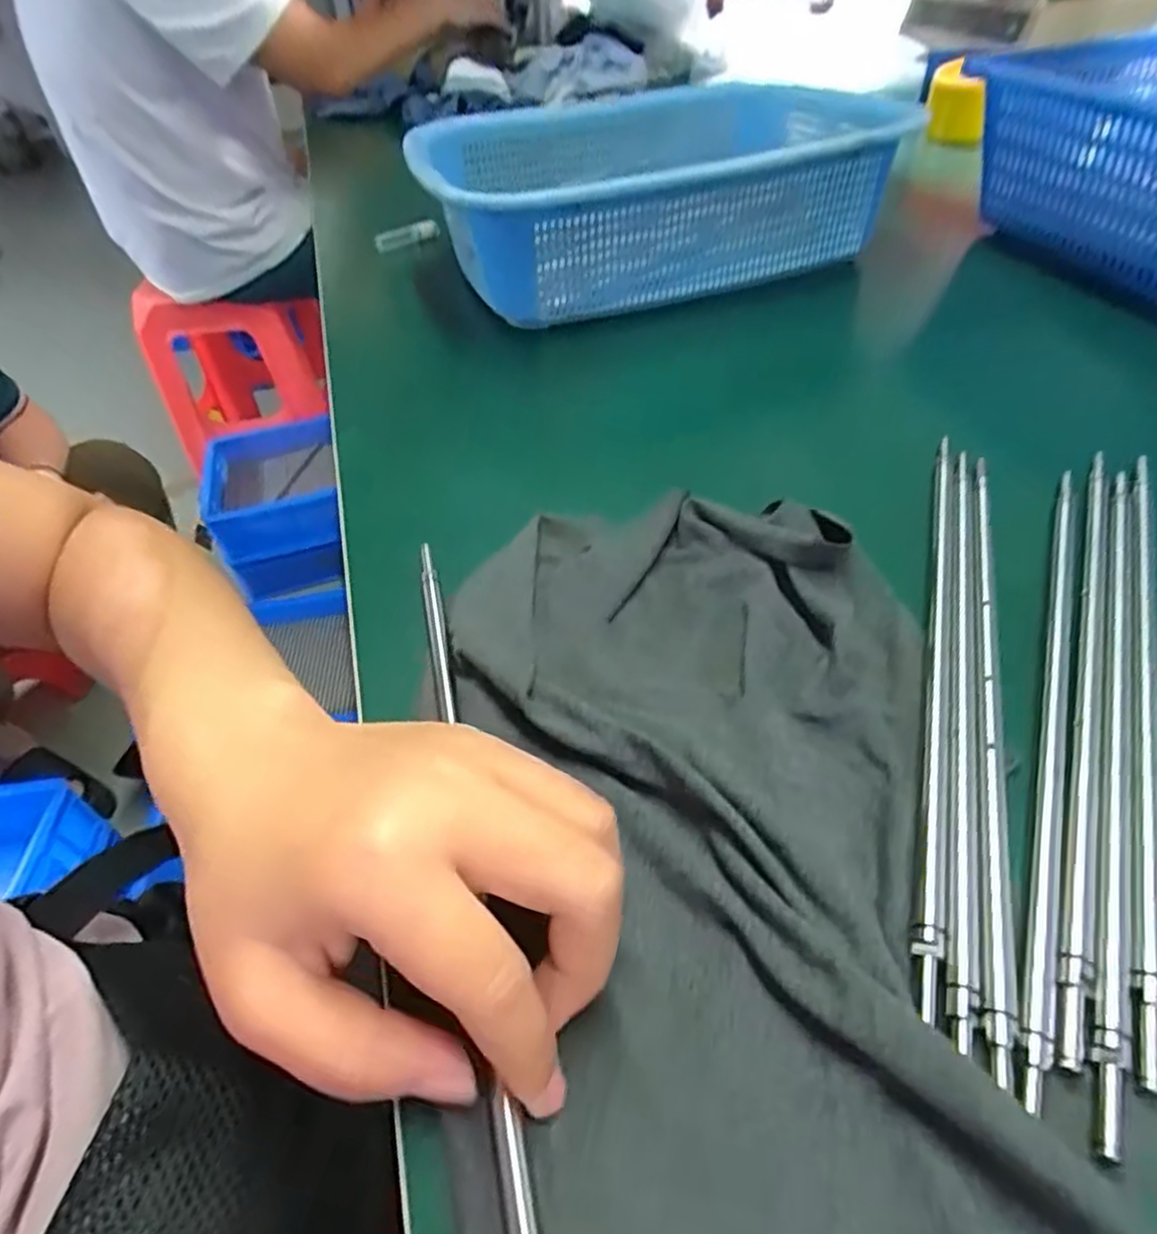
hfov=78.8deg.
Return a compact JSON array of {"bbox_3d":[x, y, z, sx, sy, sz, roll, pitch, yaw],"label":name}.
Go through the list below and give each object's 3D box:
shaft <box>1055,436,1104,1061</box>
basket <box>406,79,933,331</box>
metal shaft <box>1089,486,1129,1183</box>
[{"bbox_3d":[0.177,0.019,0.246,0.007,0.006,0.266,19,50,21],"label":"shaft"},{"bbox_3d":[0.047,-0.319,0.533,0.327,0.094,0.237,-19,47,-12],"label":"basket"},{"bbox_3d":[0.178,0.030,0.231,0.007,0.004,0.267,19,51,22],"label":"metal shaft"}]

